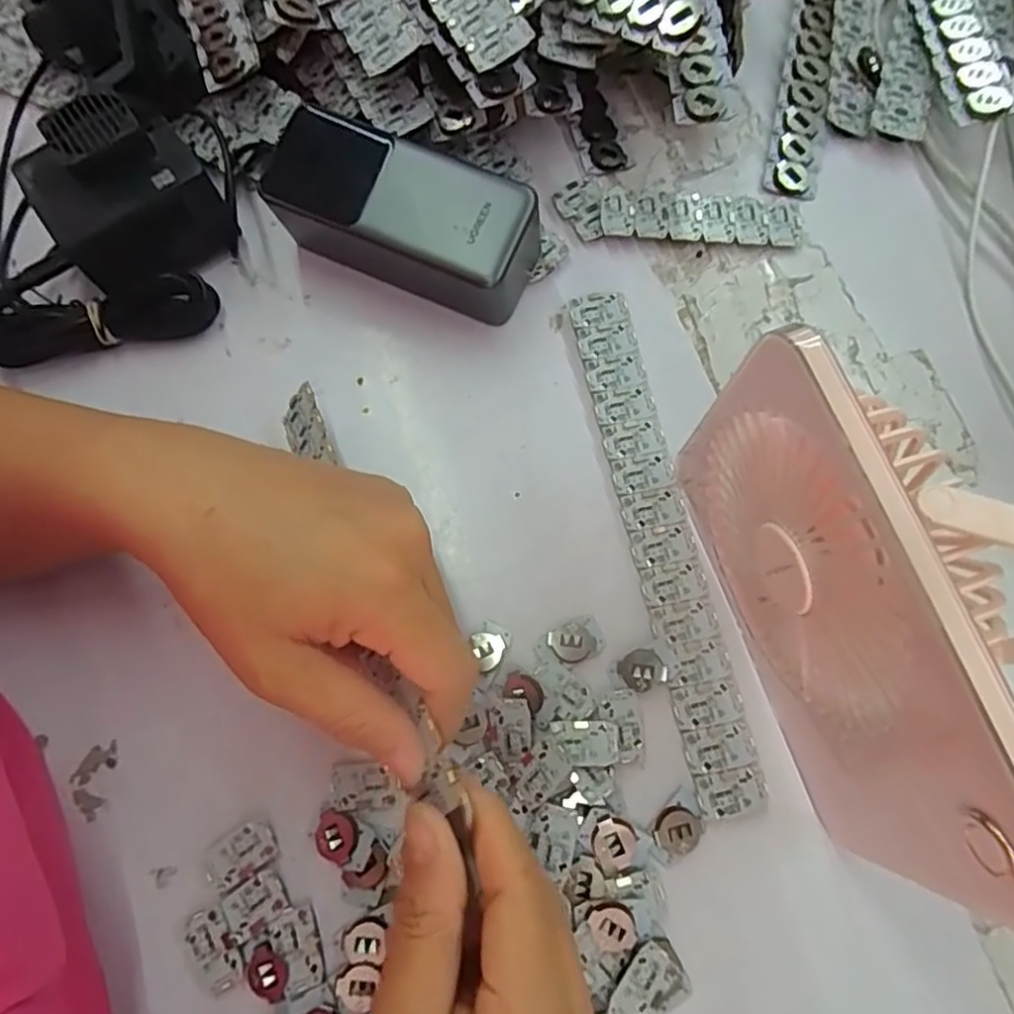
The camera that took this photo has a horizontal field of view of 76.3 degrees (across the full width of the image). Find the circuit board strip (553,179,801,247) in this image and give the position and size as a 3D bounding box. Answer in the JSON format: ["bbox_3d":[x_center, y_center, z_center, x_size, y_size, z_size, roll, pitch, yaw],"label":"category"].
[{"bbox_3d":[0.093,-0.159,0.349,0.129,0.009,0.033,4,75,2],"label":"circuit board strip"}]

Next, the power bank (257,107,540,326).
[{"bbox_3d":[-0.053,-0.139,0.322,0.133,0.055,0.061,20,76,6],"label":"power bank"}]

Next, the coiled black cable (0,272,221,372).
[{"bbox_3d":[-0.208,-0.094,0.328,0.116,0.025,0.027,-17,75,-4],"label":"coiled black cable"}]

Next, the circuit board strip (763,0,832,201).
[{"bbox_3d":[0.182,-0.289,0.380,0.027,0.011,0.242,12,76,4],"label":"circuit board strip"}]

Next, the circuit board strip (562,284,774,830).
[{"bbox_3d":[0.071,0.011,0.303,0.028,0.004,0.247,-12,75,-2],"label":"circuit board strip"}]

